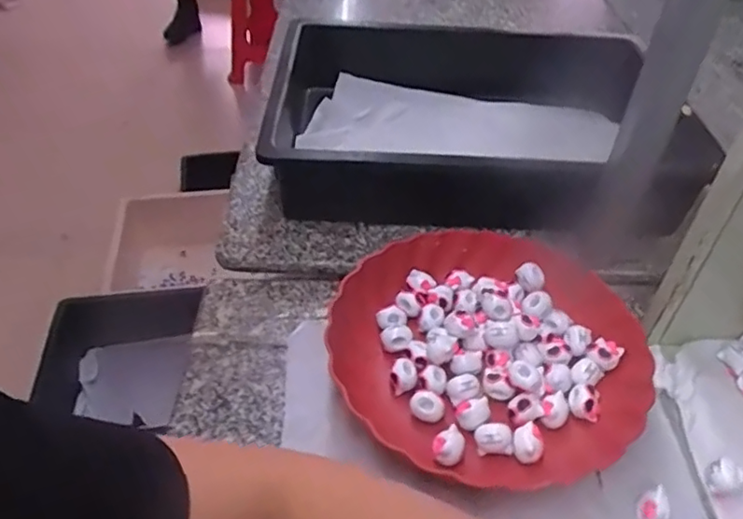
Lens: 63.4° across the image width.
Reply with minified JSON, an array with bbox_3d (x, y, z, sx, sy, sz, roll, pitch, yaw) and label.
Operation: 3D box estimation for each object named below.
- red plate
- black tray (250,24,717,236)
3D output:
[{"bbox_3d":[0.092,0.068,0.492,0.235,0.042,0.239,1,43,-1],"label":"red plate"},{"bbox_3d":[0.118,-0.167,0.728,0.456,0.113,0.354,0,43,-3],"label":"black tray"}]

